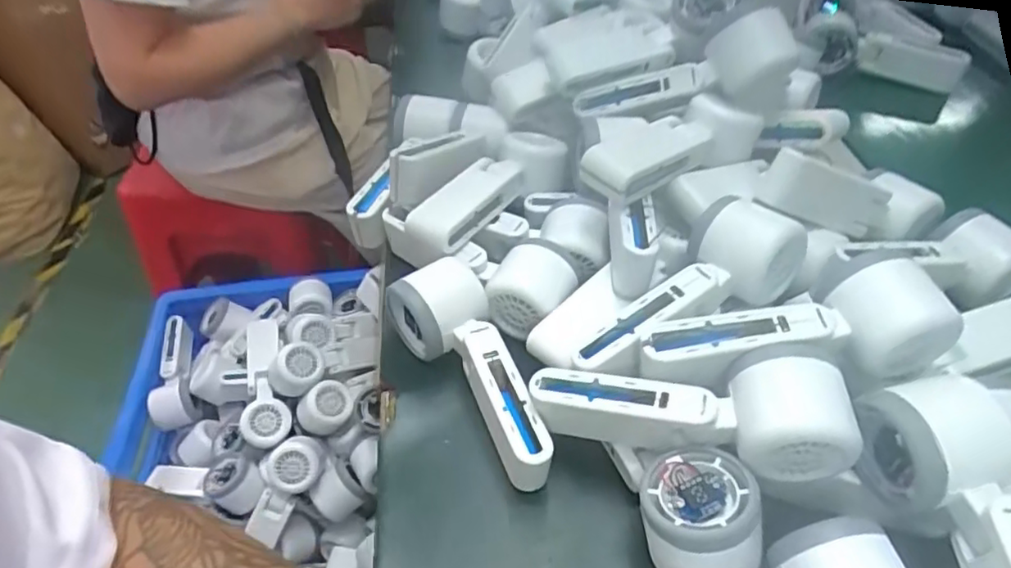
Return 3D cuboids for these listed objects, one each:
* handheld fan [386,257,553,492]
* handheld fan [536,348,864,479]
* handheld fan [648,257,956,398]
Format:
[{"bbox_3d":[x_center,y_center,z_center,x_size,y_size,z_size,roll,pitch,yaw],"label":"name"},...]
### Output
[{"bbox_3d":[-0.029,0.054,0.408,0.066,0.049,0.164,-14,47,-13],"label":"handheld fan"},{"bbox_3d":[0.098,0.068,0.348,0.164,0.055,0.055,-2,43,22],"label":"handheld fan"},{"bbox_3d":[0.157,0.027,0.352,0.166,0.059,0.052,-6,46,-5],"label":"handheld fan"}]

